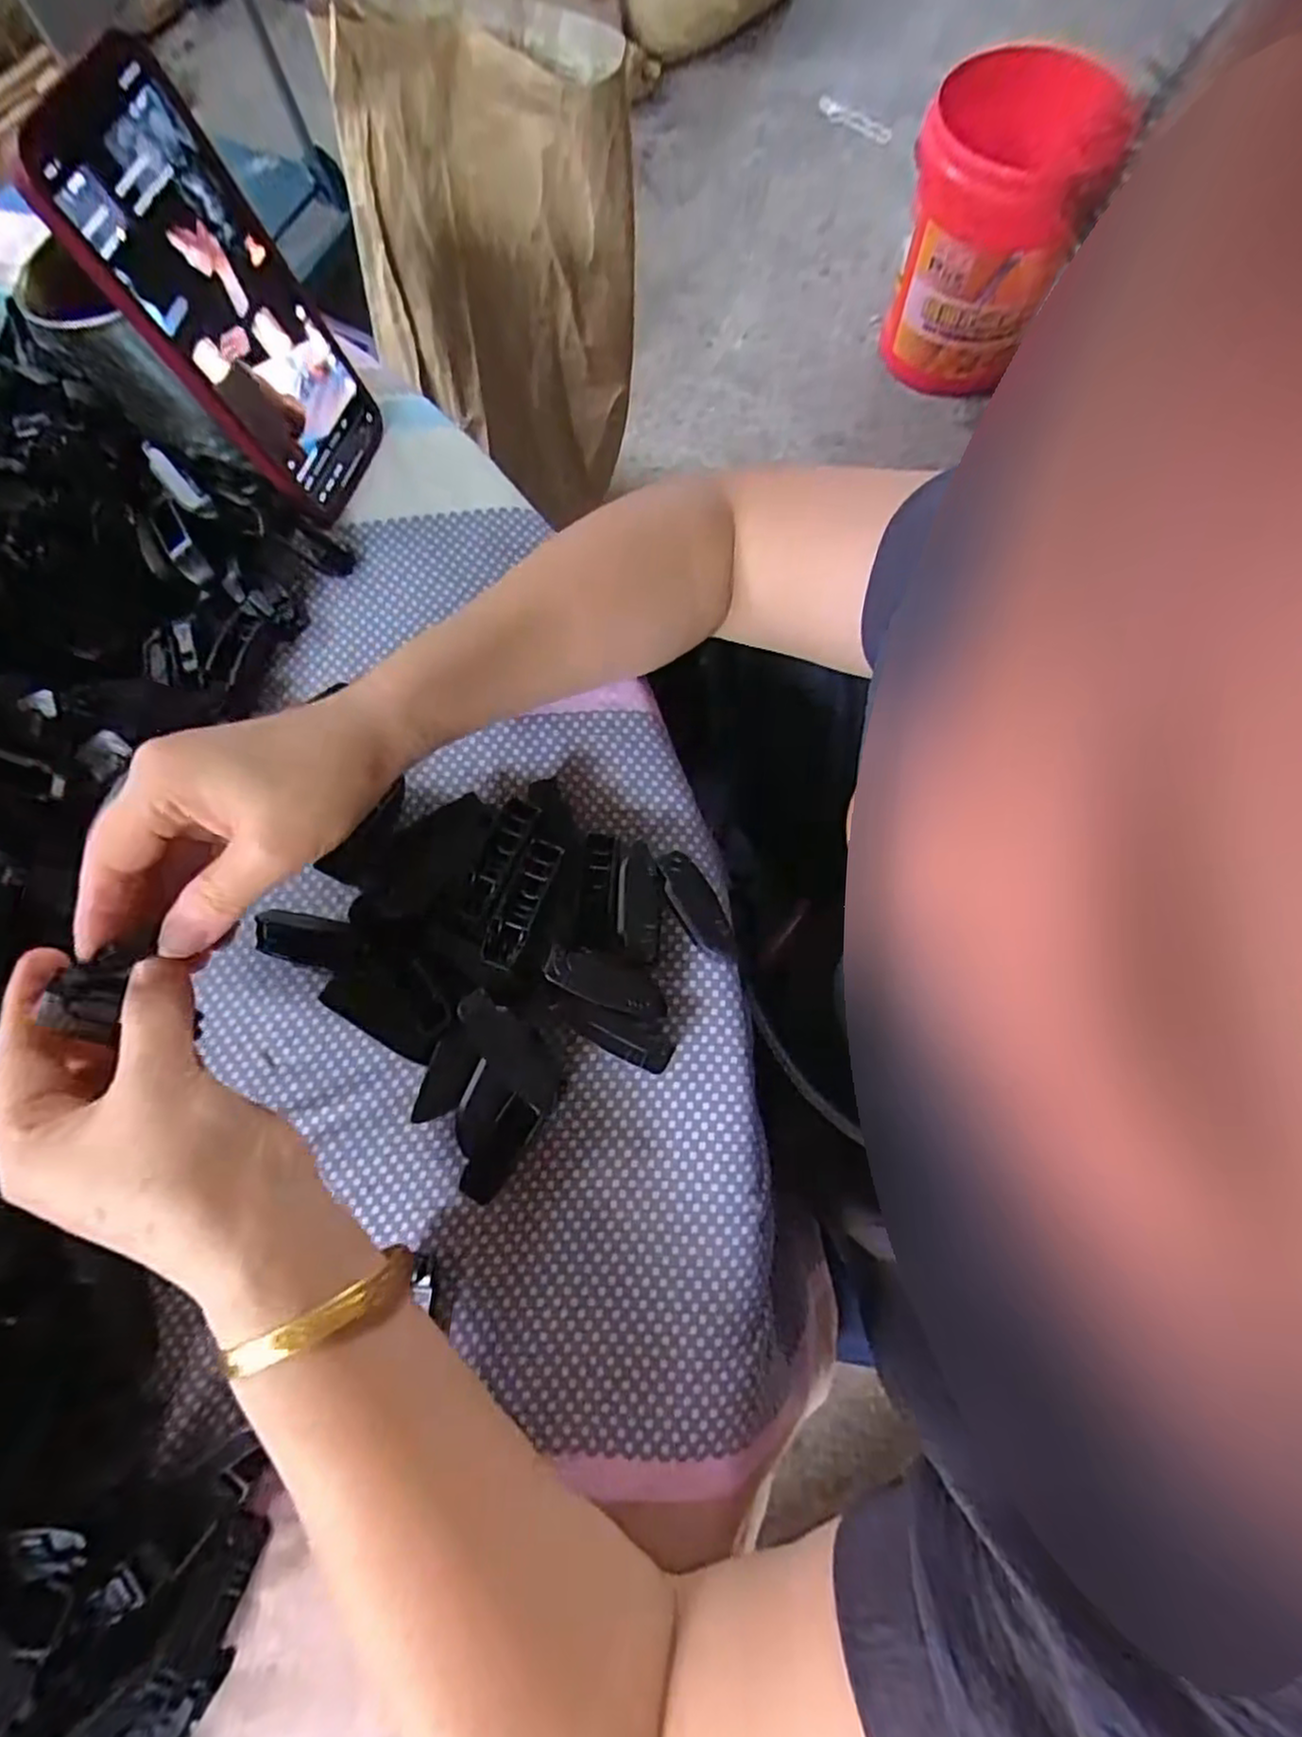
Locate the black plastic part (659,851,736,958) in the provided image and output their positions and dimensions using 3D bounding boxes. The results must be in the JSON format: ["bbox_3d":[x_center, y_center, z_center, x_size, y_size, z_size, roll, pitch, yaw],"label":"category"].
[{"bbox_3d":[0.020,0.016,0.312,0.018,0.009,0.050,-30,78,-7],"label":"black plastic part"}]

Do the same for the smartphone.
[{"bbox_3d":[-0.179,-0.238,0.312,0.011,0.157,0.077,18,74,22],"label":"smartphone"}]

